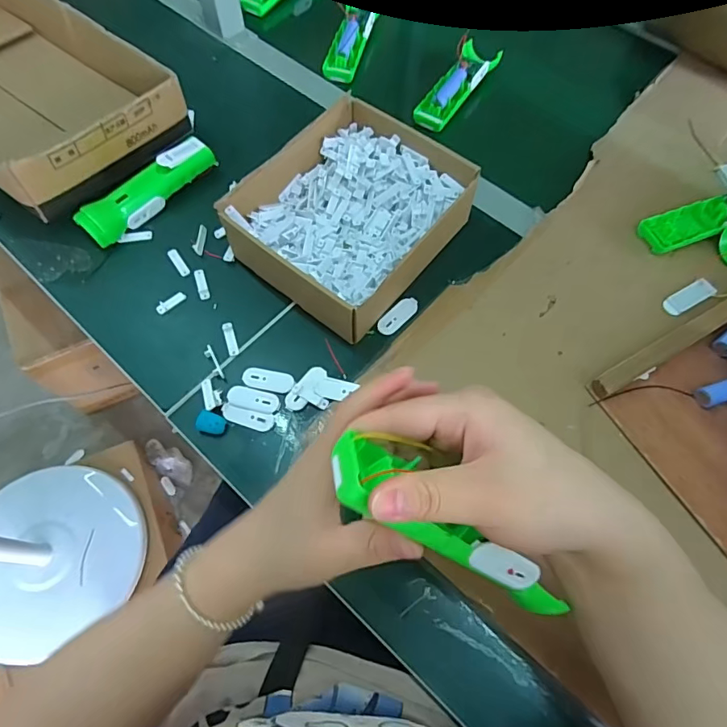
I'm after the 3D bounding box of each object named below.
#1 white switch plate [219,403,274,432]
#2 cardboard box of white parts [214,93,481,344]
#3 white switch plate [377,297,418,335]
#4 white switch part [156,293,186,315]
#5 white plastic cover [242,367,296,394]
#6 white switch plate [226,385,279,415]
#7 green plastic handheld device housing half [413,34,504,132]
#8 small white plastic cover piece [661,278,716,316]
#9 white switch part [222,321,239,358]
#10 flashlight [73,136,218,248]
[{"bbox_3d":[-0.106,0.050,0.441,0.049,0.004,0.016,14,66,6],"label":"white switch plate"},{"bbox_3d":[-0.018,-0.161,0.505,0.197,0.073,0.211,35,69,15],"label":"cardboard box of white parts"},{"bbox_3d":[0.035,-0.049,0.487,0.019,0.006,0.049,41,71,17],"label":"white switch plate"},{"bbox_3d":[-0.198,-0.062,0.491,0.031,0.004,0.013,-33,70,-16],"label":"white switch part"},{"bbox_3d":[-0.090,0.016,0.455,0.048,0.004,0.021,11,65,4],"label":"white plastic cover"},{"bbox_3d":[-0.103,0.033,0.447,0.048,0.004,0.021,15,66,7],"label":"white switch plate"},{"bbox_3d":[0.119,-0.365,0.621,0.057,0.028,0.161,29,68,12],"label":"green plastic handheld device housing half"},{"bbox_3d":[0.334,-0.068,0.490,0.066,0.005,0.022,-29,69,-13],"label":"small white plastic cover piece"},{"bbox_3d":[-0.131,-0.025,0.474,0.010,0.004,0.038,-15,66,-9],"label":"white switch part"},{"bbox_3d":[-0.238,-0.191,0.534,0.041,0.040,0.162,41,71,17],"label":"flashlight"}]

